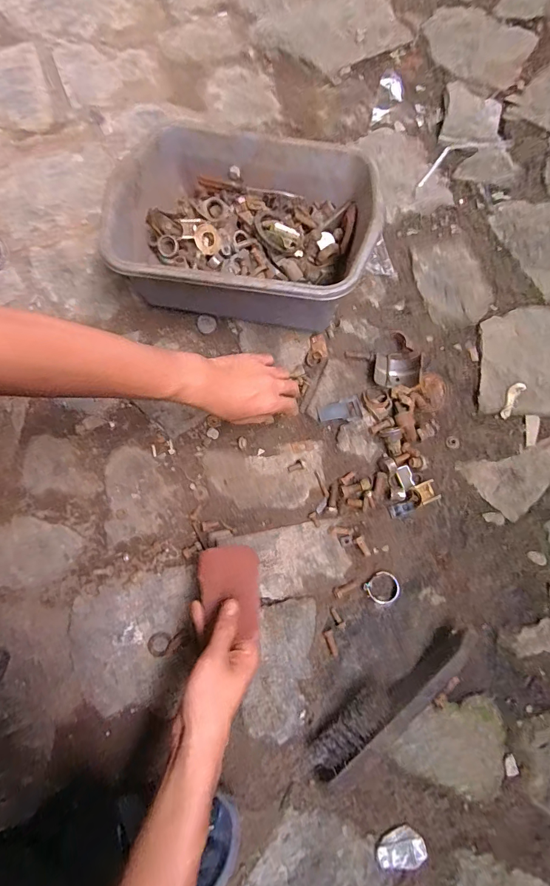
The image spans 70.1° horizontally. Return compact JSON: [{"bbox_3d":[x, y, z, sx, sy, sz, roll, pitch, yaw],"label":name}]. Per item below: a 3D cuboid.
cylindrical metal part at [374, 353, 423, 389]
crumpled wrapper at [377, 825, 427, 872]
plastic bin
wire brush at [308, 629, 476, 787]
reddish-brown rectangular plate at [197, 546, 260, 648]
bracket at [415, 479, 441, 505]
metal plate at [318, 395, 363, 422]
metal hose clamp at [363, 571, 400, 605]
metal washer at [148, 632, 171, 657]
[{"bbox_3d":[0.179,-0.108,0.572,0.062,0.020,0.056,9,76,2],"label":"cylindrical metal part"},{"bbox_3d":[0.142,0.457,0.438,0.052,0.008,0.035,-22,77,-5],"label":"crumpled wrapper"},{"bbox_3d":[-0.042,-0.293,0.554,0.330,0.141,0.257,11,76,3],"label":"plastic bin"},{"bbox_3d":[0.145,0.292,0.458,0.216,0.043,0.061,-39,79,-9],"label":"wire brush"},{"bbox_3d":[-0.051,0.159,0.423,0.070,0.011,0.093,-13,55,14],"label":"reddish-brown rectangular plate"},{"bbox_3d":[0.206,0.066,0.528,0.026,0.013,0.028,-22,77,-5],"label":"bracket"},{"bbox_3d":[0.092,-0.046,0.556,0.059,0.004,0.035,-11,76,-3],"label":"metal plate"},{"bbox_3d":[0.139,0.185,0.501,0.041,0.009,0.038,0,76,0],"label":"metal hose clamp"},{"bbox_3d":[-0.144,0.249,0.484,0.025,0.004,0.029,19,76,5],"label":"metal washer"}]

